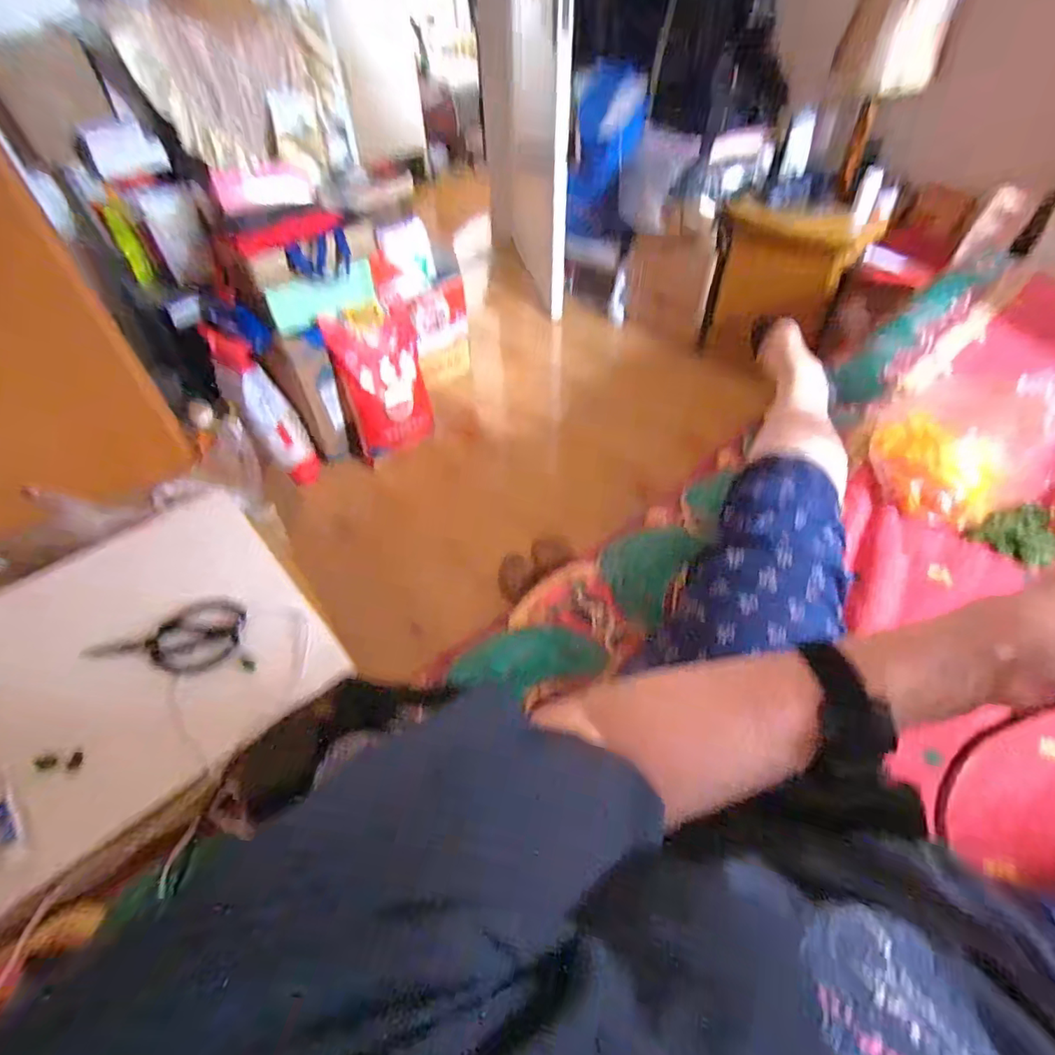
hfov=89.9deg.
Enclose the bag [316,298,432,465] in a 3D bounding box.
[{"bbox_3d":[-0.391,-0.399,1.468,0.243,0.397,0.072,-24,27,-26],"label":"bag"}]

